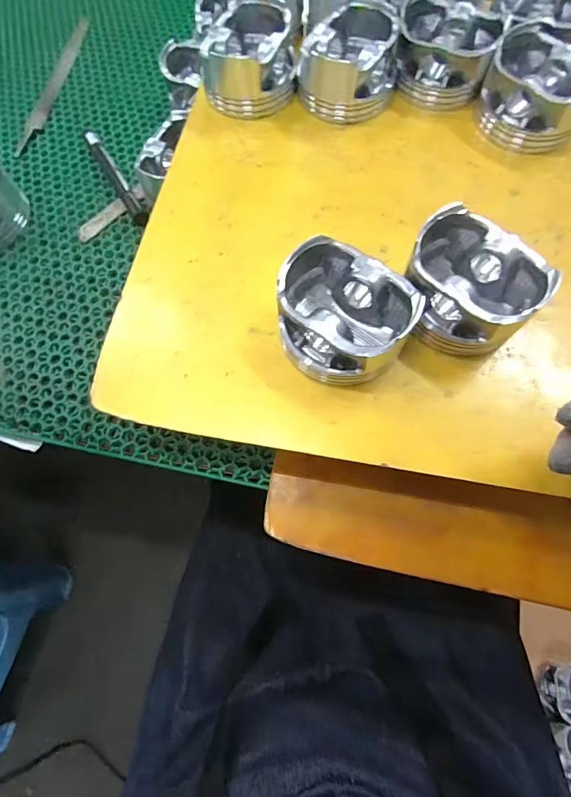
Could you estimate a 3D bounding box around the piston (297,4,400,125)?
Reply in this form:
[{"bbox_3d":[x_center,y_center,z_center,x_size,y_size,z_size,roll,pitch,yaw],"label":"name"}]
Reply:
[{"bbox_3d":[0.056,-0.299,0.366,0.085,0.054,0.089,6,71,4],"label":"piston"}]

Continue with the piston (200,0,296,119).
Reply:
[{"bbox_3d":[-0.034,-0.305,0.368,0.081,0.053,0.087,-3,70,1],"label":"piston"}]

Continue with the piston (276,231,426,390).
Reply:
[{"bbox_3d":[0.034,-0.052,0.266,0.085,0.045,0.075,38,75,15],"label":"piston"}]

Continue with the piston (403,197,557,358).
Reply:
[{"bbox_3d":[0.124,-0.074,0.272,0.088,0.047,0.082,19,72,8],"label":"piston"}]

